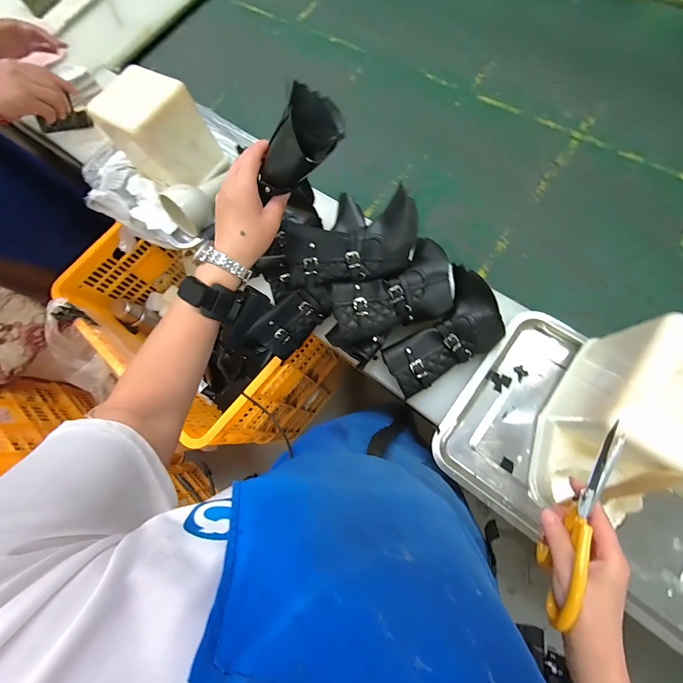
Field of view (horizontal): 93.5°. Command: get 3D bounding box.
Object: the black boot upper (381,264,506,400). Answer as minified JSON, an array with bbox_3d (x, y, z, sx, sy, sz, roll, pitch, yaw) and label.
[{"bbox_3d":[0.152,-0.003,0.489,0.202,0.050,0.118,-46,74,8],"label":"black boot upper"}]

